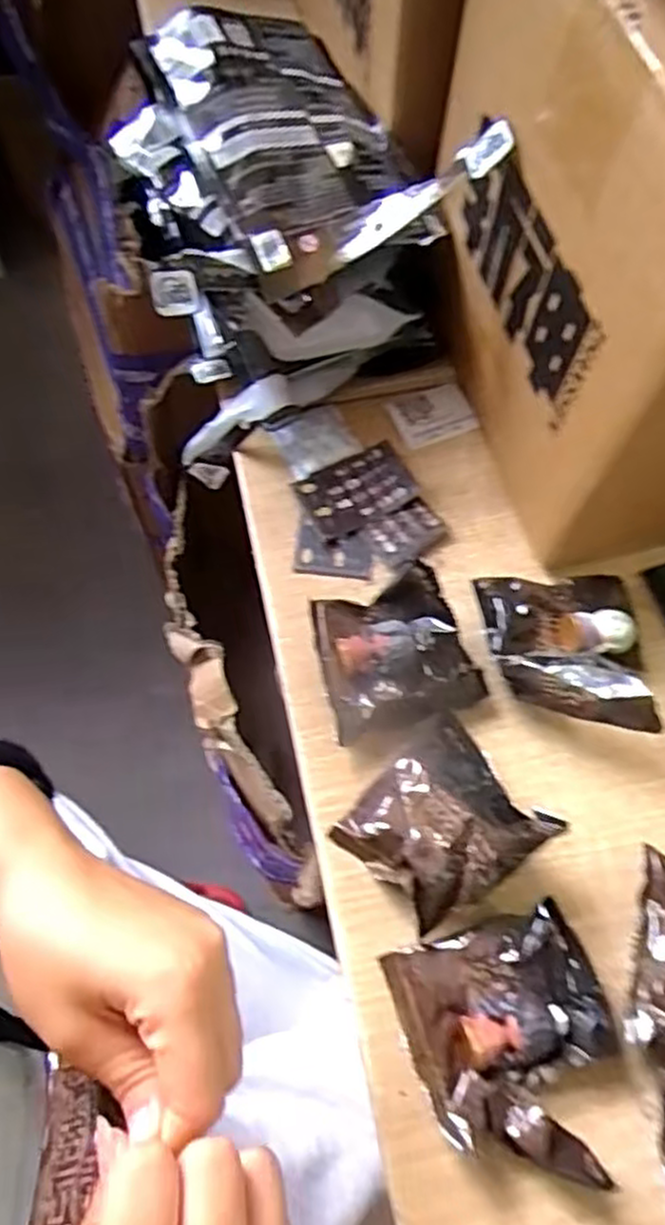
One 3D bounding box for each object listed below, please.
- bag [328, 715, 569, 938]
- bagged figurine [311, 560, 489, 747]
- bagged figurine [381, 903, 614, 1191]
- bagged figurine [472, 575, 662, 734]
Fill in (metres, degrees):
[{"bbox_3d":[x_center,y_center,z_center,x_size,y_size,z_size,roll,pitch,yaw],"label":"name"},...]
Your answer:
[{"bbox_3d":[0.050,0.099,0.354,0.082,0.036,0.078,-36,71,-15],"label":"bag"},{"bbox_3d":[0.032,0.019,0.393,0.080,0.032,0.079,-16,67,-8],"label":"bagged figurine"},{"bbox_3d":[0.078,0.187,0.320,0.085,0.025,0.096,-16,67,-8],"label":"bagged figurine"},{"bbox_3d":[0.124,0.021,0.390,0.085,0.034,0.090,-1,66,-2],"label":"bagged figurine"}]

